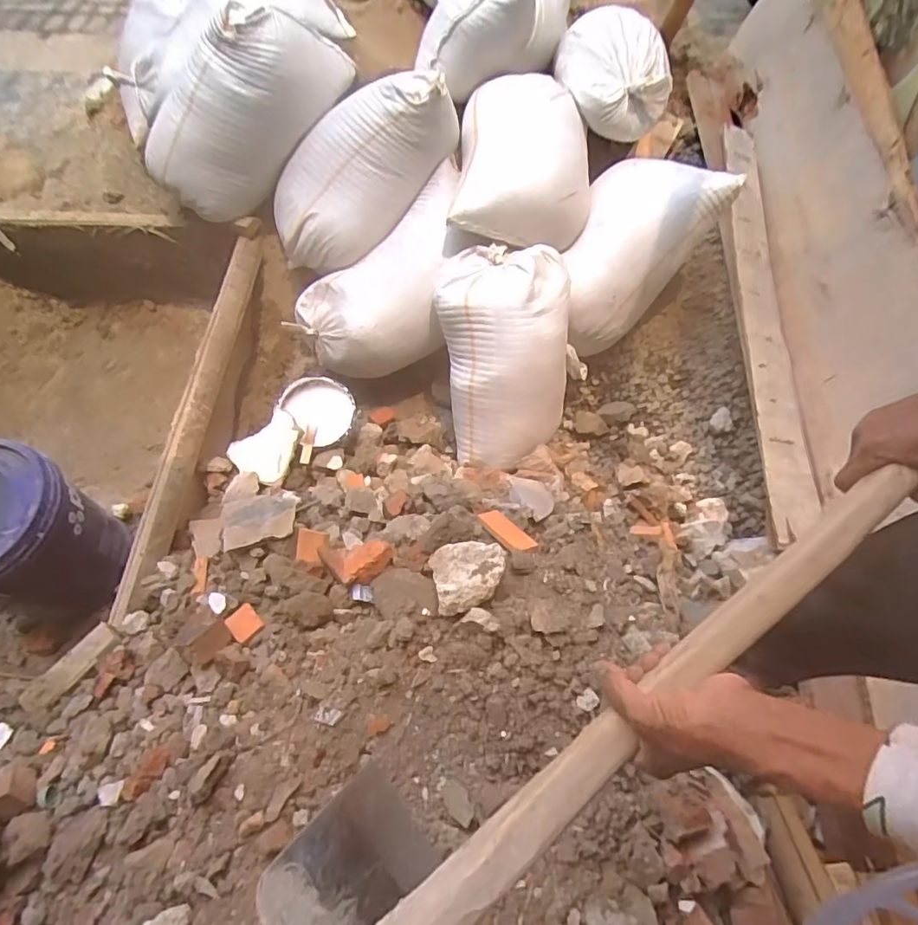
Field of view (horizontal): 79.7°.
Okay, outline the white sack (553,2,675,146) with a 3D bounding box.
[{"bbox_3d":[0.363,-0.911,1.308,0.265,0.178,0.231,9,65,5],"label":"white sack"}]

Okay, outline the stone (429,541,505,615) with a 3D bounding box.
[{"bbox_3d":[0.015,0.169,0.851,0.110,0.079,0.115,0,65,0],"label":"stone"}]

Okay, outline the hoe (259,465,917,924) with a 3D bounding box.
[{"bbox_3d":[0.127,0.212,0.488,0.621,0.236,0.117,-35,69,-1],"label":"hoe"}]

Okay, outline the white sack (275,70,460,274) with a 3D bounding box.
[{"bbox_3d":[-0.246,-0.705,1.355,0.265,0.210,0.534,40,108,-21],"label":"white sack"}]

